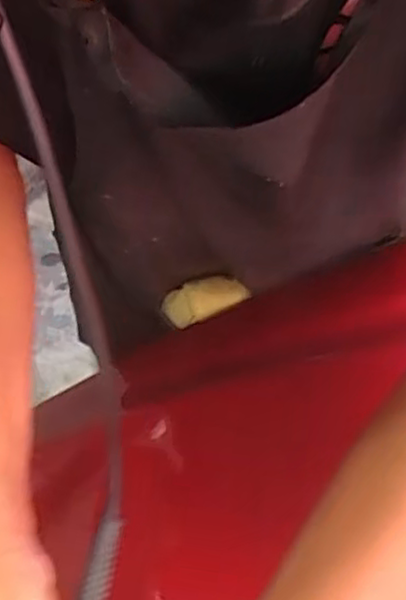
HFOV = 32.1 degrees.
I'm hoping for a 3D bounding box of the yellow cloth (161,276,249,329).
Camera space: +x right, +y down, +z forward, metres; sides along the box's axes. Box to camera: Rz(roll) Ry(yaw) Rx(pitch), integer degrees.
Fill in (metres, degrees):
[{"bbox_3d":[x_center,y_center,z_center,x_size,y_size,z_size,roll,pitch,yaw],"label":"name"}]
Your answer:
[{"bbox_3d":[-0.001,0.001,0.676,0.085,0.015,0.043,-17,57,18],"label":"yellow cloth"}]

